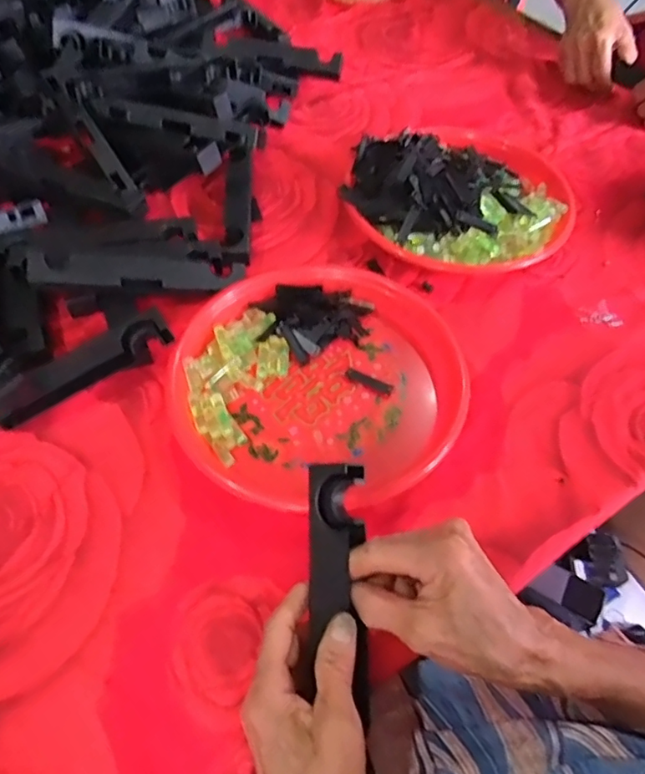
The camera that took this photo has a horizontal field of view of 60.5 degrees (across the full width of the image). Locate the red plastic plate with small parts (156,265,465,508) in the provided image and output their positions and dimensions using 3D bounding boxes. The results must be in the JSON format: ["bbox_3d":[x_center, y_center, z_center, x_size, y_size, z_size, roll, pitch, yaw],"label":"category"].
[{"bbox_3d":[-0.006,-0.010,0.497,0.250,0.031,0.237,0,56,0],"label":"red plastic plate with small parts"}]

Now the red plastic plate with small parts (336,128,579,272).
[{"bbox_3d":[0.154,-0.222,0.620,0.245,0.069,0.223,0,56,0],"label":"red plastic plate with small parts"}]

